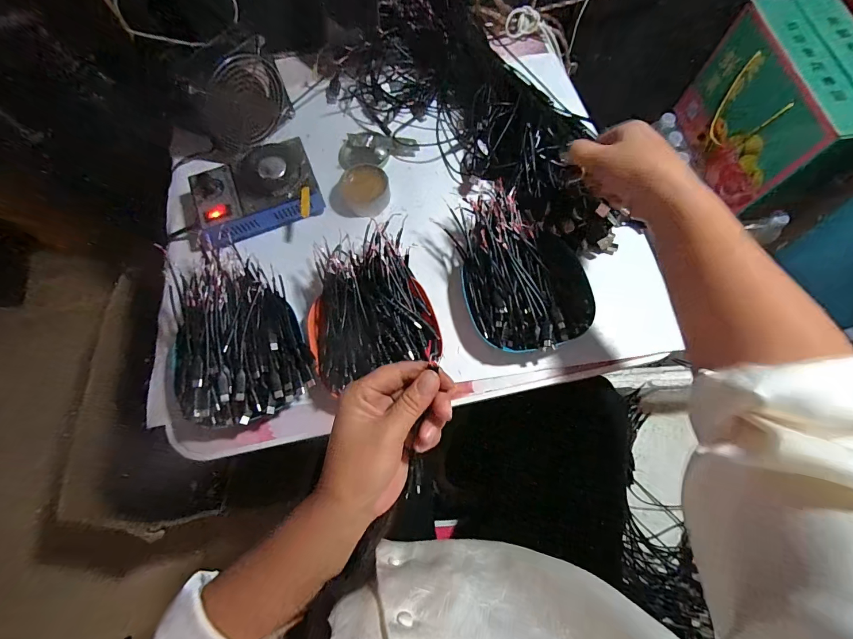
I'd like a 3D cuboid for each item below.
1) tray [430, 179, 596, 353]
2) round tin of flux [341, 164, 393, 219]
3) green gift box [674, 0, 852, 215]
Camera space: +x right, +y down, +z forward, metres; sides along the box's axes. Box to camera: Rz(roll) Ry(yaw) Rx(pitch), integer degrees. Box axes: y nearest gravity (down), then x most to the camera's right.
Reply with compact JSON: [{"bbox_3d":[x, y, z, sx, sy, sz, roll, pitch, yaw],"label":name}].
[{"bbox_3d":[0.104,-0.056,0.432,0.134,0.059,0.186,-19,72,-5],"label":"tray"},{"bbox_3d":[-0.079,-0.170,0.498,0.056,0.032,0.062,-33,74,-9],"label":"round tin of flux"},{"bbox_3d":[0.696,-0.408,0.743,0.163,0.236,0.333,-9,72,-2],"label":"green gift box"}]

